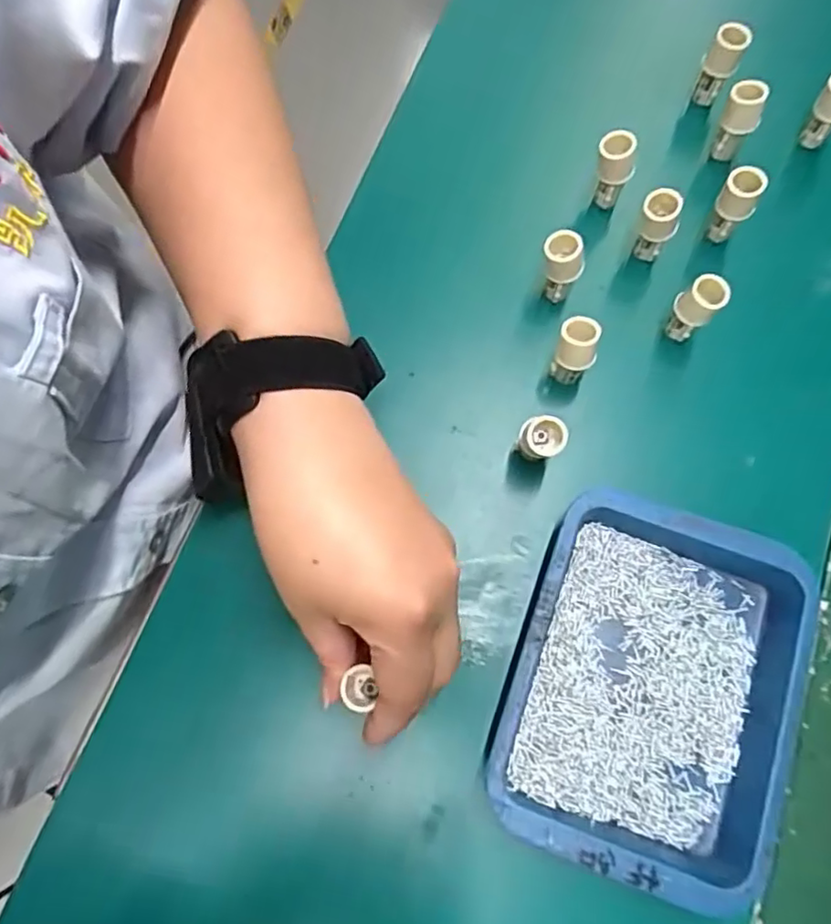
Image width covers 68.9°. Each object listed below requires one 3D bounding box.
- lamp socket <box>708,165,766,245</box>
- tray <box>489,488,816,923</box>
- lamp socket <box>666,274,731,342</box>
[{"bbox_3d":[0.171,-0.138,0.329,0.020,0.045,0.015,36,78,7],"label":"lamp socket"},{"bbox_3d":[0.107,0.100,0.275,0.121,0.025,0.155,21,76,4],"label":"tray"},{"bbox_3d":[0.144,-0.079,0.317,0.019,0.042,0.017,43,79,9],"label":"lamp socket"}]

